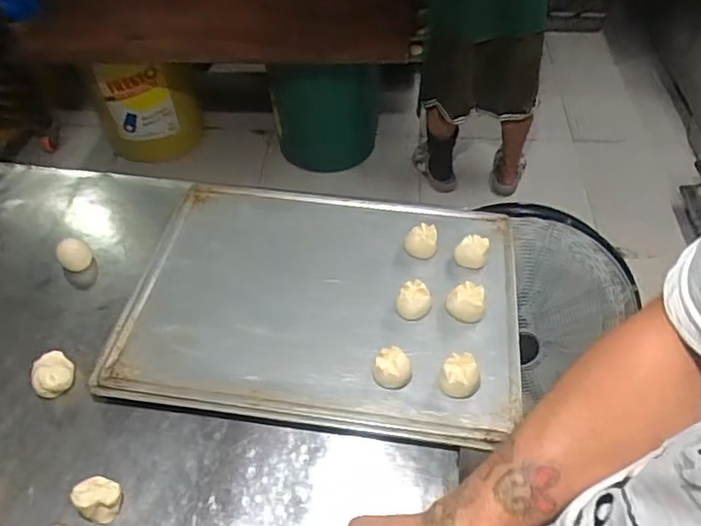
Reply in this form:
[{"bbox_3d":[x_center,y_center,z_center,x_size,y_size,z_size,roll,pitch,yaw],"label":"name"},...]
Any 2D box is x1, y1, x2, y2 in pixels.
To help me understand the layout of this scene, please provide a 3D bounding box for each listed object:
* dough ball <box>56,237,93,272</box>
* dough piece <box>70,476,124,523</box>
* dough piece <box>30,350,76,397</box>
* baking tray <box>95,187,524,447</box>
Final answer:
[{"bbox_3d":[-0.361,-0.010,0.746,0.038,0.029,0.048,-24,52,-19],"label":"dough ball"},{"bbox_3d":[-0.240,0.226,0.545,0.037,0.036,0.037,-1,48,1],"label":"dough piece"},{"bbox_3d":[-0.328,0.128,0.633,0.044,0.036,0.043,-1,48,1],"label":"dough piece"},{"bbox_3d":[-0.031,0.037,0.701,0.463,0.043,0.337,5,49,6],"label":"baking tray"}]

